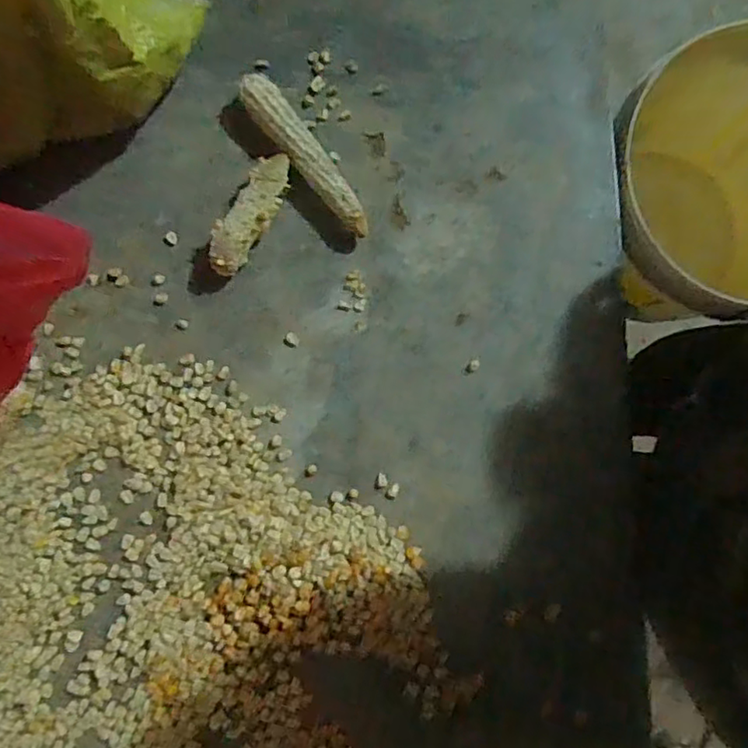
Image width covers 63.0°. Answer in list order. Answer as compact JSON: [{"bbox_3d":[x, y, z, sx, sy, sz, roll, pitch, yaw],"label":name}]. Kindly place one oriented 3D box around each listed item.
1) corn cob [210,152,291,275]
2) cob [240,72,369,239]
[{"bbox_3d":[-0.102,-0.134,0.516,0.035,0.029,0.113,26,79,4],"label":"corn cob"},{"bbox_3d":[-0.059,-0.188,0.524,0.035,0.023,0.168,-35,81,-8],"label":"cob"}]

